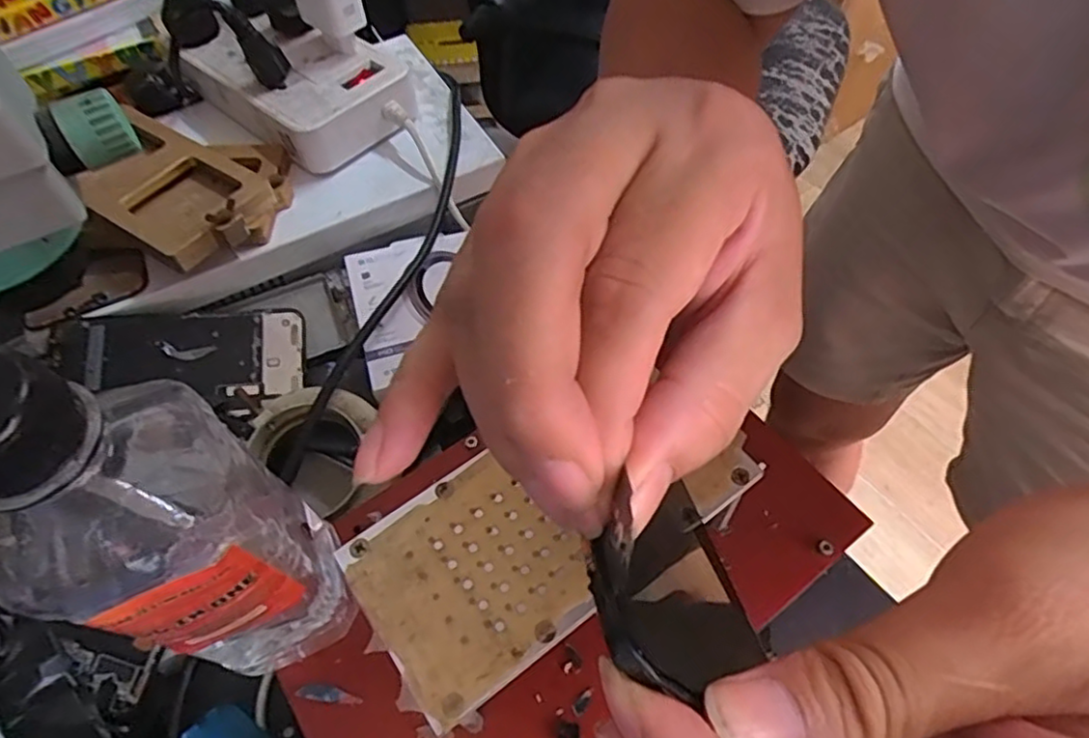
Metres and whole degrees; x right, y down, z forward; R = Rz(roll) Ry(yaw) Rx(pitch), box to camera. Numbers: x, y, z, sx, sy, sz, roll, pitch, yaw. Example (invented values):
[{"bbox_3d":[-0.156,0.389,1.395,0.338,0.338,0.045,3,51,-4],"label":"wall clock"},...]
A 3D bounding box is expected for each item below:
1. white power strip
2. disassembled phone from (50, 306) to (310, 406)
[{"bbox_3d":[-0.186,-0.219,0.495,0.178,0.042,0.105,34,64,23],"label":"white power strip"},{"bbox_3d":[-0.225,-0.007,0.408,0.141,0.010,0.060,0,70,-9],"label":"disassembled phone"}]

